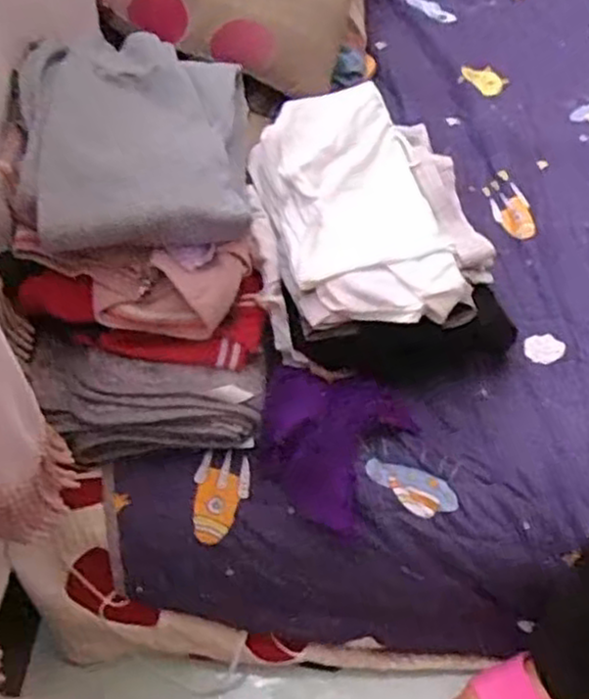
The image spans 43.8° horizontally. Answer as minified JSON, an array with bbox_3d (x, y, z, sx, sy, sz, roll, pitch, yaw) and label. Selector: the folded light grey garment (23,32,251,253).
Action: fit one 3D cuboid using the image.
[{"bbox_3d":[-0.179,-0.245,0.877,0.256,0.148,0.288,-9,48,-6],"label":"folded light grey garment"}]

